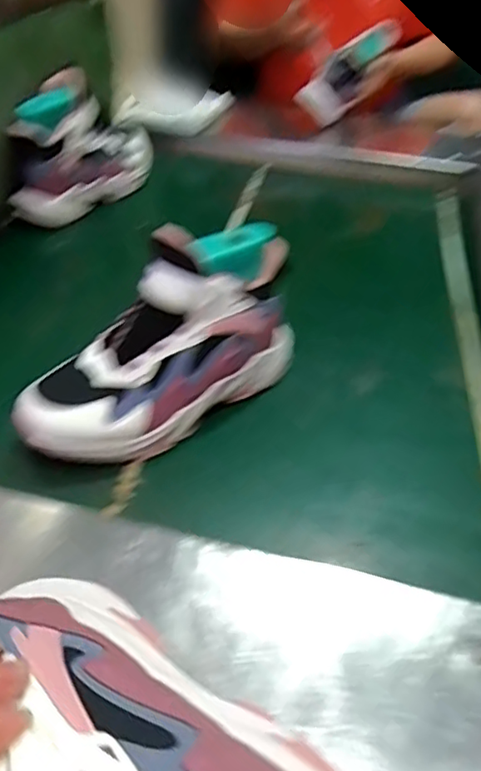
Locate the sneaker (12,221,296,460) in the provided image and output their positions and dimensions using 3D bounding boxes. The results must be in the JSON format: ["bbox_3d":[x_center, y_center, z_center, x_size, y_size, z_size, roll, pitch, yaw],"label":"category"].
[{"bbox_3d":[-0.067,-0.037,0.520,0.254,0.158,0.085,-28,49,-31],"label":"sneaker"}]

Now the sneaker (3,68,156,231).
[{"bbox_3d":[-0.216,-0.339,0.831,0.083,0.158,0.248,14,41,13],"label":"sneaker"}]

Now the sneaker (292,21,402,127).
[{"bbox_3d":[0.201,-0.549,1.044,0.102,0.199,0.078,32,26,-34],"label":"sneaker"}]

